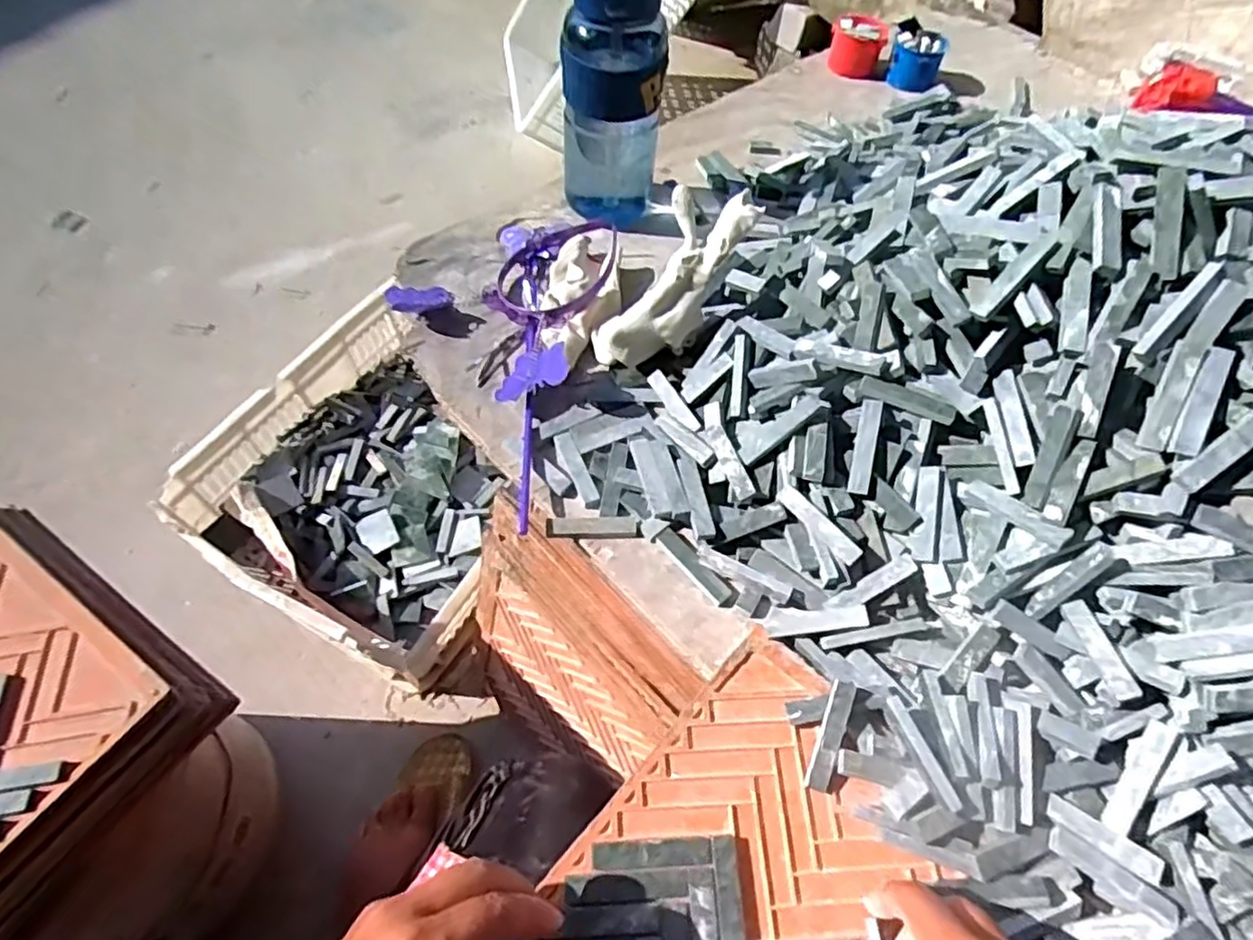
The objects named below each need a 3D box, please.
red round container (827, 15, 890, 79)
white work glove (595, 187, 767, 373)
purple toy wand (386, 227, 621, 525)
[{"bbox_3d":[0.275,-0.508,0.821,0.062,0.048,0.058,1,57,-2],"label":"red round container"},{"bbox_3d":[0.034,-0.141,0.517,0.063,0.056,0.160,47,110,23],"label":"white work glove"},{"bbox_3d":[-0.117,-0.113,0.547,0.176,0.034,0.305,13,58,5],"label":"purple toy wand"}]

